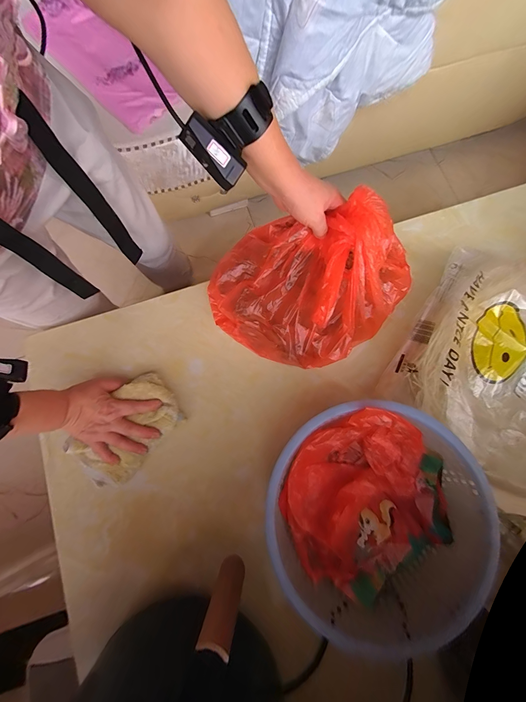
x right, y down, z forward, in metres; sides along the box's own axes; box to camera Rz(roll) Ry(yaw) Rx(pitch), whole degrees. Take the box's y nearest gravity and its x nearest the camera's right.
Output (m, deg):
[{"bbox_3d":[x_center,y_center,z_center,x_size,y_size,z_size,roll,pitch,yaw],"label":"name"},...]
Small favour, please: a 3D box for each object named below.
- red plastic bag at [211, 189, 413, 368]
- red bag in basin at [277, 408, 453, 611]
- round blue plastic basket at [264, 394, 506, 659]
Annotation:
[{"bbox_3d":[0.054,-0.105,0.433,0.249,0.186,0.222,40,80,11],"label":"red plastic bag"},{"bbox_3d":[0.141,0.207,0.410,0.217,0.091,0.220,-22,78,-5],"label":"red bag in basin"},{"bbox_3d":[0.144,0.215,0.406,0.260,0.092,0.275,0,77,0],"label":"round blue plastic basket"}]

